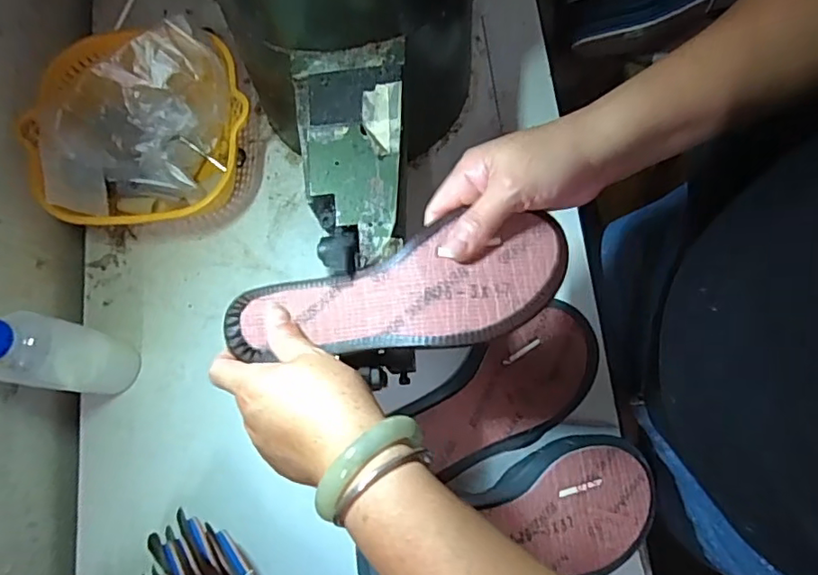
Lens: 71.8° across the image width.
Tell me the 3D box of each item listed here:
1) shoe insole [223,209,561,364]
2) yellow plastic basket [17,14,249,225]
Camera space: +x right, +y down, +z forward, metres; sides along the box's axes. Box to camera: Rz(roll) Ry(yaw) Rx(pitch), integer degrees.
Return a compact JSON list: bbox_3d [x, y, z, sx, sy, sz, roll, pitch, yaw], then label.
[{"bbox_3d":[-0.011,0.006,0.367,0.224,0.020,0.072,-11,79,9],"label":"shoe insole"},{"bbox_3d":[-0.262,-0.153,0.565,0.203,0.086,0.193,-5,79,0],"label":"yellow plastic basket"}]

